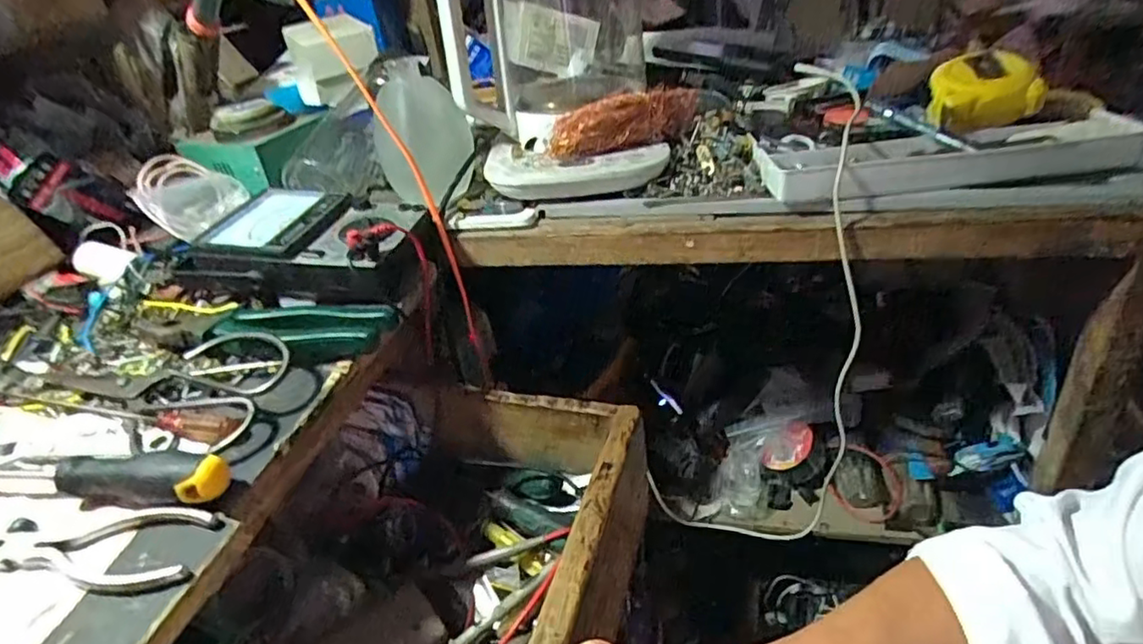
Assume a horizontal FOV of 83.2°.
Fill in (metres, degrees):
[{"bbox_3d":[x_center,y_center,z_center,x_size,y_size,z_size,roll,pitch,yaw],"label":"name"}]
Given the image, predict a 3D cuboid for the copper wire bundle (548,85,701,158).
[{"bbox_3d":[0.056,-0.182,0.585,0.162,0.048,0.036,-20,35,-17],"label":"copper wire bundle"}]

